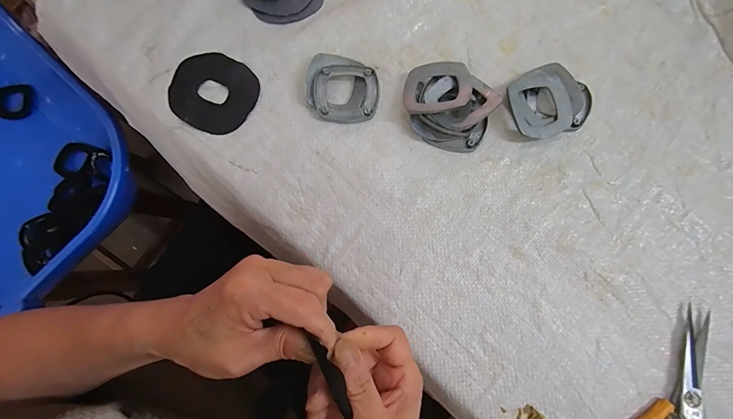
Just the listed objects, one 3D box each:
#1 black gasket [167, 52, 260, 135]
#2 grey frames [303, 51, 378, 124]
[{"bbox_3d":[-0.147,-0.114,0.319,0.079,0.006,0.076,27,80,4],"label":"black gasket"},{"bbox_3d":[-0.023,-0.120,0.322,0.069,0.011,0.070,6,79,0],"label":"grey frames"}]

